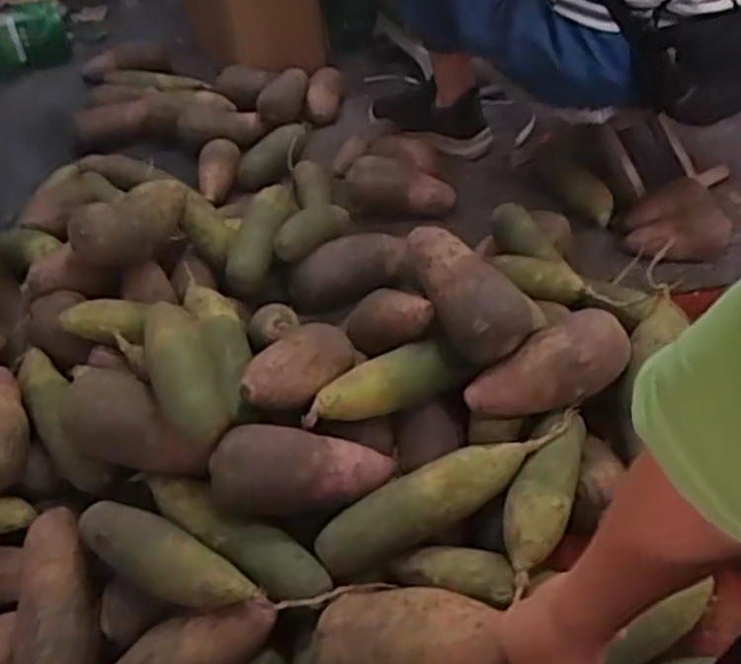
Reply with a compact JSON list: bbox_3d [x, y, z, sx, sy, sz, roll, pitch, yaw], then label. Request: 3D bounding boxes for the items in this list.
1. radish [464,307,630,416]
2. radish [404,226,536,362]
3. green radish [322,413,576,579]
[{"bbox_3d":[0.169,0.034,0.742,0.159,0.056,0.063,-26,45,-4],"label":"radish"},{"bbox_3d":[0.092,-0.047,0.764,0.072,0.060,0.156,-18,44,-14],"label":"radish"},{"bbox_3d":[0.063,0.149,0.713,0.244,0.048,0.051,-25,46,-21],"label":"green radish"}]

